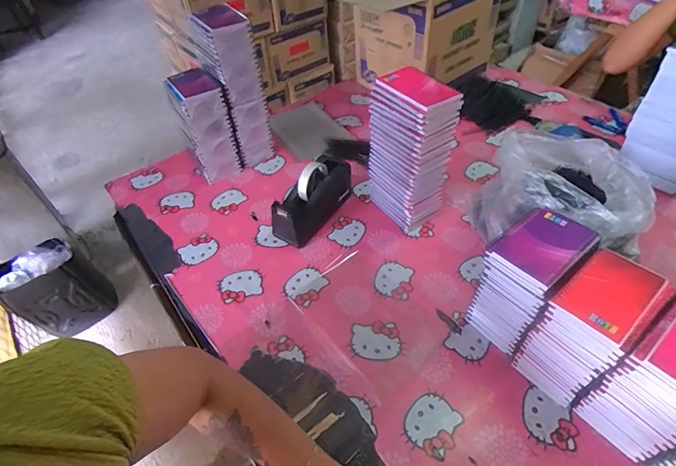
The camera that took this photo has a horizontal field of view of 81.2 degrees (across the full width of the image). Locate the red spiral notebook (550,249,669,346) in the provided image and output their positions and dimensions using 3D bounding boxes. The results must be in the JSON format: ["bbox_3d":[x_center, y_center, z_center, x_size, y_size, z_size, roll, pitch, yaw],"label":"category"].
[{"bbox_3d":[0.339,0.071,0.489,0.130,0.010,0.081,-33,54,-24],"label":"red spiral notebook"}]

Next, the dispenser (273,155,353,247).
[{"bbox_3d":[-0.049,-0.080,0.837,0.082,0.112,0.212,28,55,26],"label":"dispenser"}]

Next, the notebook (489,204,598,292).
[{"bbox_3d":[0.282,0.013,0.542,0.126,0.011,0.094,-33,53,-23],"label":"notebook"}]

